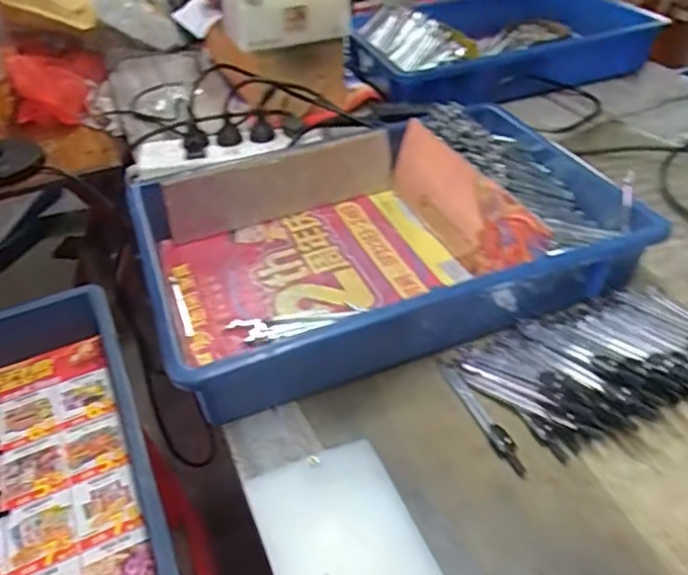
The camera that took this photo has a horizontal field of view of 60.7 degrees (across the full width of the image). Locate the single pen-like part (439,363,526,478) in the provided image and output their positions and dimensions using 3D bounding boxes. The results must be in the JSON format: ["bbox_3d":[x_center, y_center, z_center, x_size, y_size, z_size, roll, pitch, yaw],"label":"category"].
[{"bbox_3d":[0.105,0.095,0.450,0.014,0.005,0.110,-17,42,-14],"label":"single pen-like part"}]

